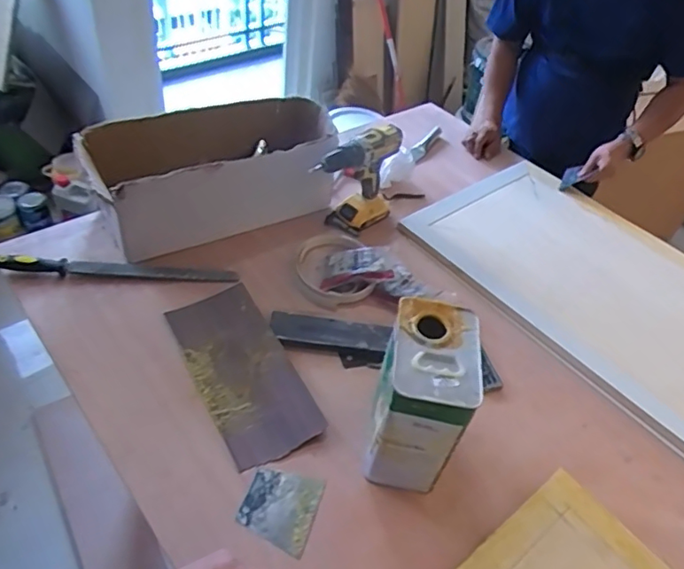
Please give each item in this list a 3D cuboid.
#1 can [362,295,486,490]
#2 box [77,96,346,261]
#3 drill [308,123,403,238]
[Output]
[{"bbox_3d":[0.106,0.158,0.767,0.110,0.224,0.164,11,46,2],"label":"can"},{"bbox_3d":[-0.238,-0.242,1.109,0.471,0.163,0.289,-16,51,-21],"label":"box"},{"bbox_3d":[0.024,-0.201,1.124,0.079,0.198,0.191,37,53,25],"label":"drill"}]

